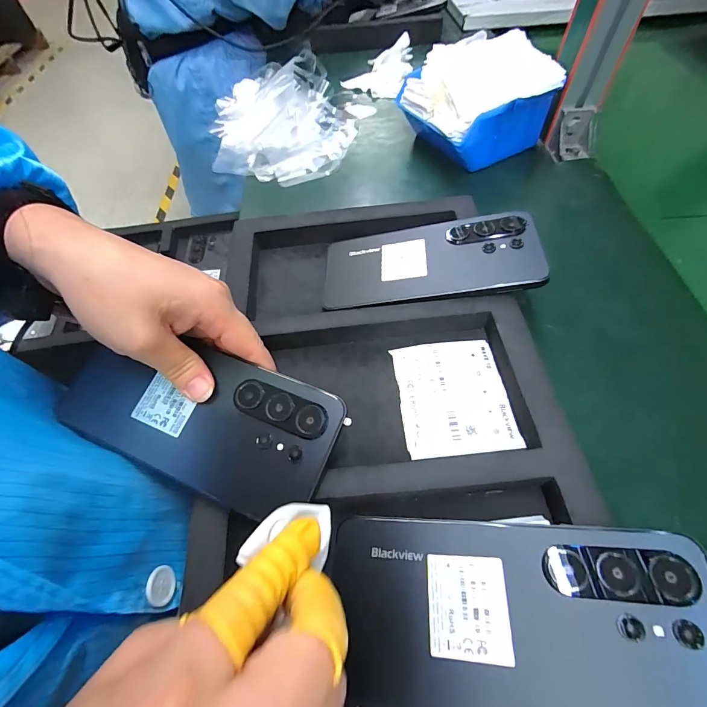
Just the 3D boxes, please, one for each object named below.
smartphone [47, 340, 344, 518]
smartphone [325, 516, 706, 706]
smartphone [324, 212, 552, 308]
[{"bbox_3d":[-0.091,0.034,0.212,0.160,0.008,0.075,20,74,12],"label":"smartphone"},{"bbox_3d":[0.070,0.118,0.163,0.165,0.007,0.077,-2,56,15],"label":"smartphone"},{"bbox_3d":[0.058,-0.072,0.287,0.164,0.011,0.079,-4,56,14],"label":"smartphone"}]

